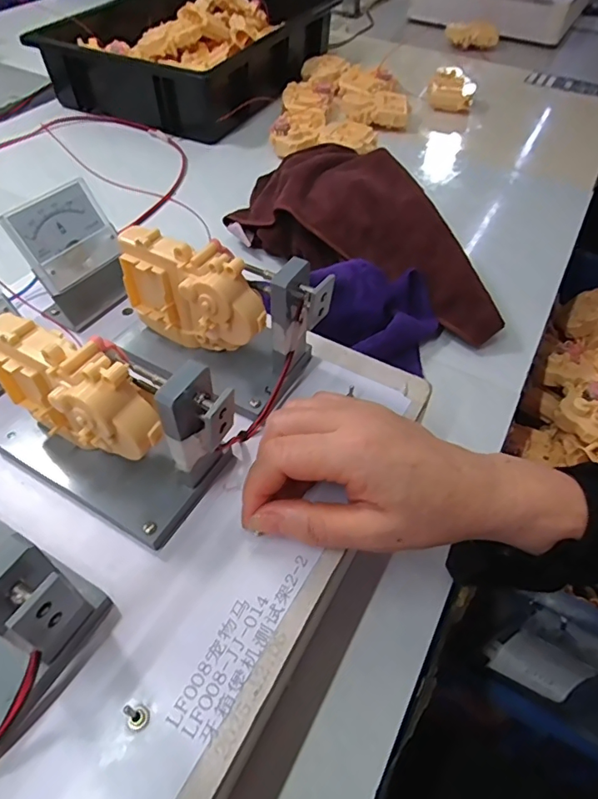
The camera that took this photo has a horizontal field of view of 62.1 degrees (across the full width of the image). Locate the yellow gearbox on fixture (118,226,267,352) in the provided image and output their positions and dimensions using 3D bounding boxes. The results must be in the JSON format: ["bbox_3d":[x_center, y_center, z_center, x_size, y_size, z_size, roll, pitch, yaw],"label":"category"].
[{"bbox_3d":[-0.064,-0.063,0.308,0.093,0.070,0.034,28,55,19],"label":"yellow gearbox on fixture"}]

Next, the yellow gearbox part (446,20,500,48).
[{"bbox_3d":[0.339,-0.723,0.984,0.108,0.045,0.031,28,55,19],"label":"yellow gearbox part"}]

